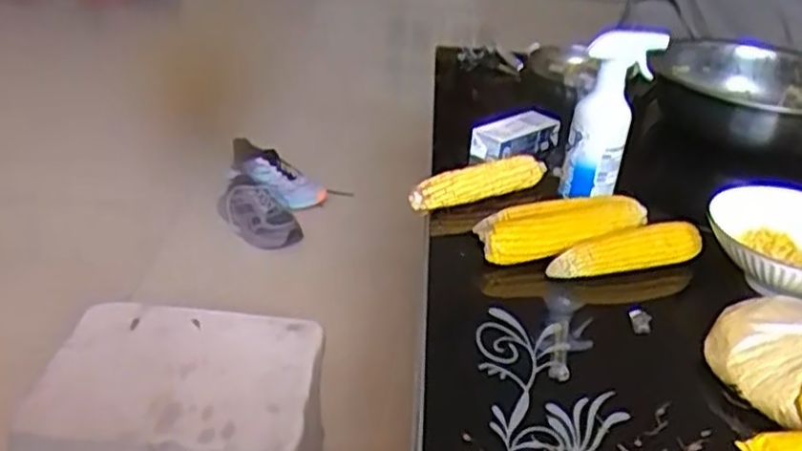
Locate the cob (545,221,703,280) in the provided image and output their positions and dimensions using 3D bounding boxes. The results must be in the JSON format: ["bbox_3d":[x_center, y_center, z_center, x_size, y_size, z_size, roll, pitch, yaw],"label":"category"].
[{"bbox_3d":[0.247,0.029,0.833,0.188,0.034,0.042,-9,33,-23],"label":"cob"}]

